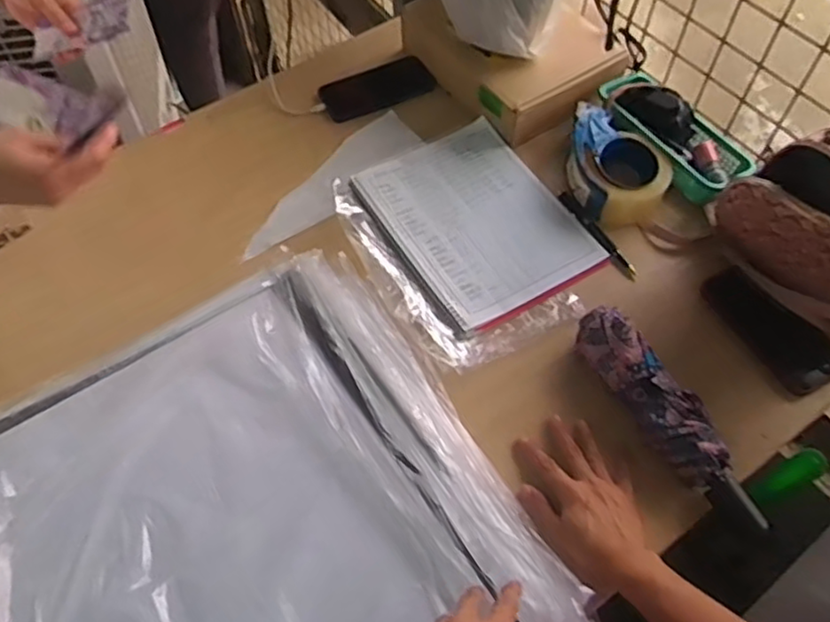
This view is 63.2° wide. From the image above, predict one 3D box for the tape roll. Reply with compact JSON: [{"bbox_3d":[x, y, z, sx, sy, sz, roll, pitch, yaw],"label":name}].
[{"bbox_3d":[0.270,-0.169,0.860,0.105,0.055,0.101,-1,59,1],"label":"tape roll"}]

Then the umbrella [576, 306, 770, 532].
[{"bbox_3d":[0.250,0.094,0.704,0.058,0.067,0.227,-28,62,-15],"label":"umbrella"}]

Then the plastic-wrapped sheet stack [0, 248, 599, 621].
[{"bbox_3d":[-0.152,0.215,0.647,0.473,0.047,0.534,-31,63,-16],"label":"plastic-wrapped sheet stack"}]

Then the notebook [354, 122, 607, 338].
[{"bbox_3d":[0.081,-0.120,0.849,0.226,0.013,0.267,-27,62,-14],"label":"notebook"}]

